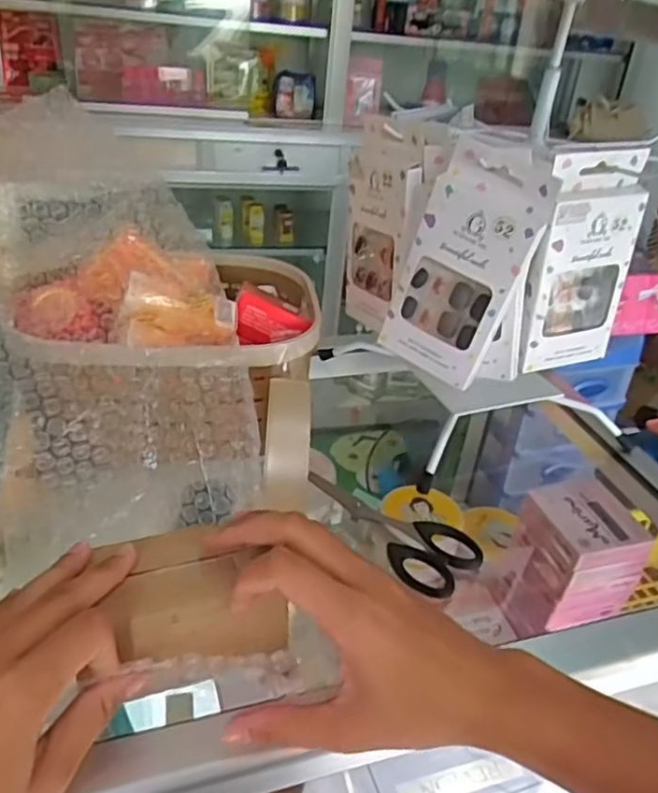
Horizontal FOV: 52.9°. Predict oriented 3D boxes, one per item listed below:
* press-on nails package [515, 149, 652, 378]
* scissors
[{"bbox_3d":[0.160,-0.083,0.422,0.079,0.136,0.021,-10,35,-24],"label":"press-on nails package"},{"bbox_3d":[0.044,0.081,0.443,0.057,0.013,0.127,-16,38,-32],"label":"scissors"}]

